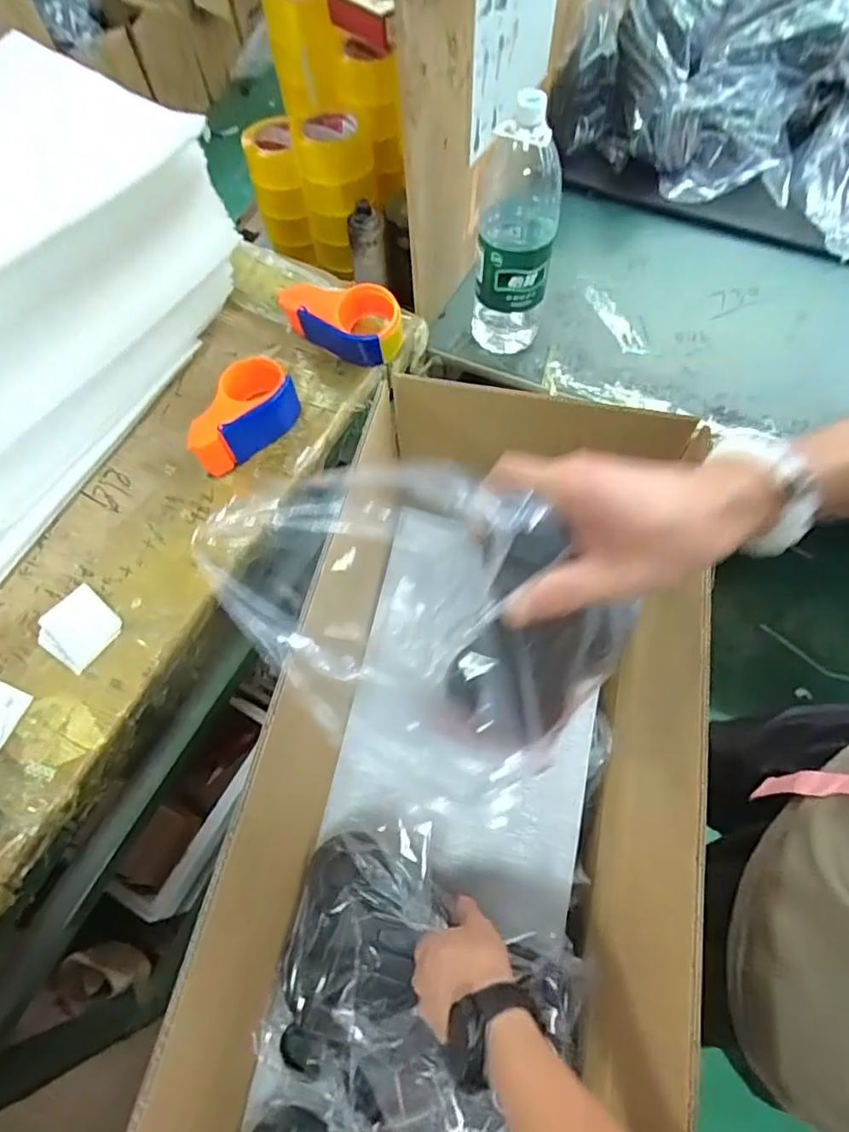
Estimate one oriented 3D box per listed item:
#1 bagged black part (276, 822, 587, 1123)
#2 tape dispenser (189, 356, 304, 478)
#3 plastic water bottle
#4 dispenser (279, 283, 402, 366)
[{"bbox_3d":[0.005,0.376,0.532,0.279,0.090,0.205,12,66,8],"label":"bagged black part"},{"bbox_3d":[-0.228,-0.188,0.720,0.082,0.063,0.157,34,71,16],"label":"tape dispenser"},{"bbox_3d":[0.125,-0.450,0.800,0.105,0.329,0.112,7,65,5],"label":"plastic water bottle"},{"bbox_3d":[-0.110,-0.330,0.779,0.151,0.078,0.082,19,67,11],"label":"dispenser"}]

